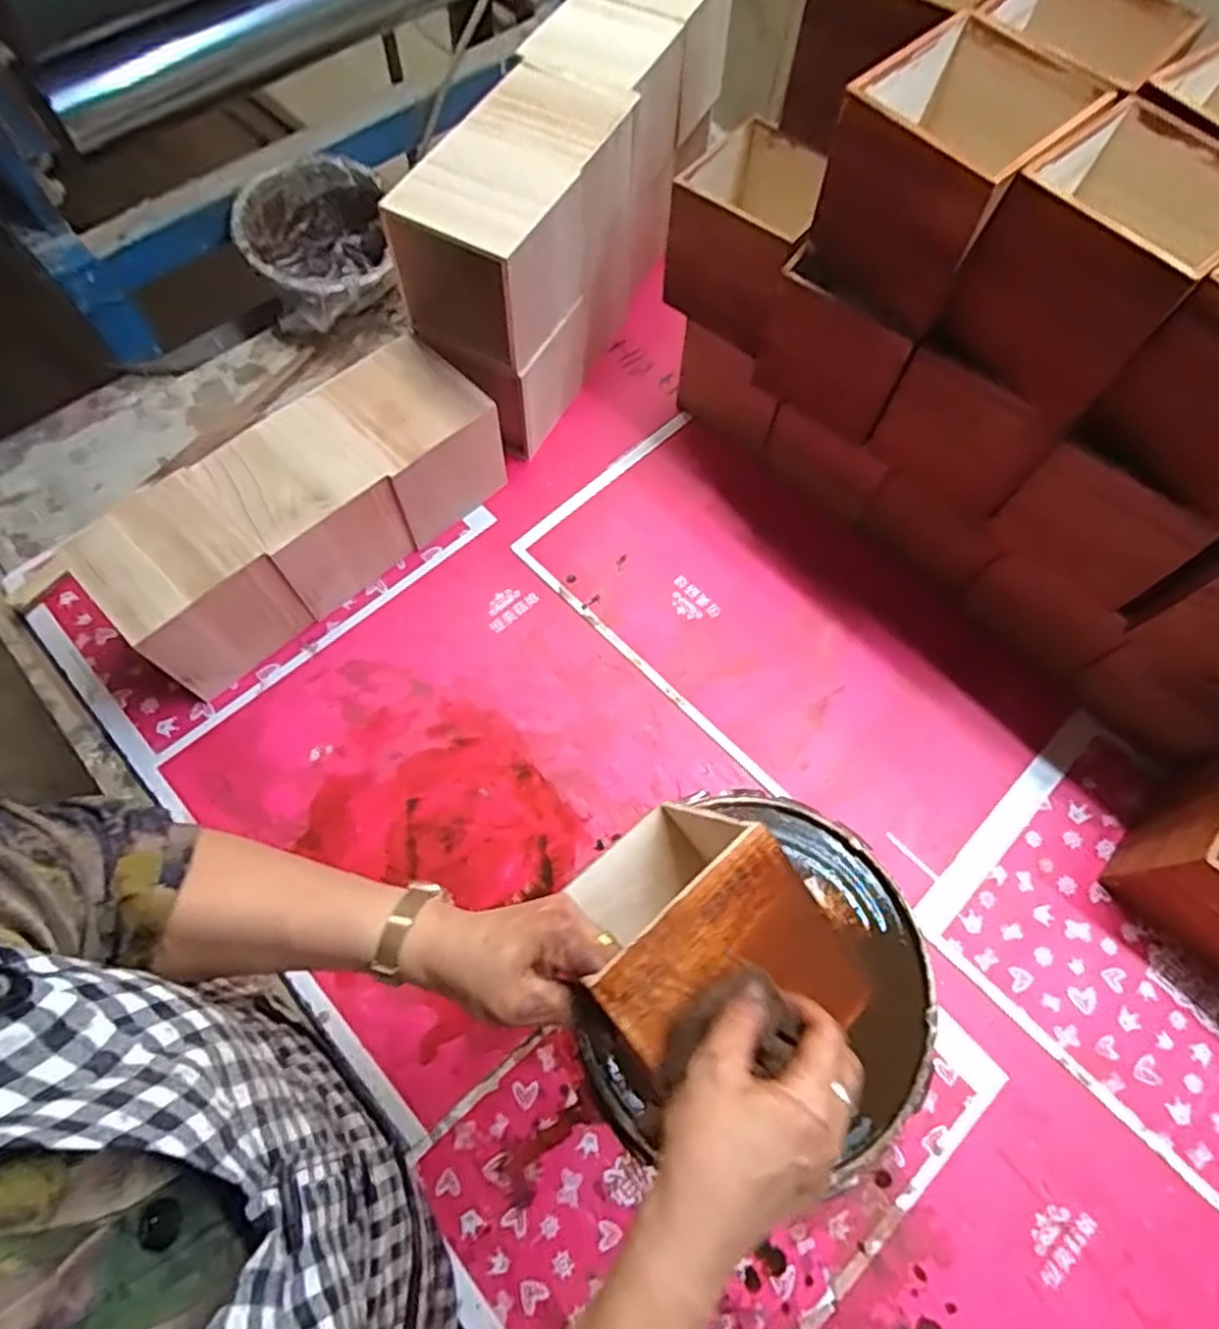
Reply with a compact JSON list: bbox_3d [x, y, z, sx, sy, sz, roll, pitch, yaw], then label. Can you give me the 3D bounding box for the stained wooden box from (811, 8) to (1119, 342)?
[{"bbox_3d":[0.250,-0.363,0.543,0.133,0.127,0.148,40,72,15],"label":"stained wooden box"}]

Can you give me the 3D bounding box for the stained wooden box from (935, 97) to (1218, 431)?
[{"bbox_3d":[0.338,-0.276,0.506,0.123,0.120,0.137,43,72,16],"label":"stained wooden box"}]

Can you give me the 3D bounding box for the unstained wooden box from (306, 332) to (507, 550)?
[{"bbox_3d":[-0.198,-0.226,0.747,0.124,0.144,0.145,-42,73,-17],"label":"unstained wooden box"}]

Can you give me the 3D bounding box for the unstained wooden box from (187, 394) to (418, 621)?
[{"bbox_3d":[-0.281,-0.152,0.699,0.138,0.130,0.121,-41,73,-17],"label":"unstained wooden box"}]

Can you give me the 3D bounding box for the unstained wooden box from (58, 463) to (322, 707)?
[{"bbox_3d":[-0.374,-0.071,0.655,0.122,0.131,0.127,42,72,15],"label":"unstained wooden box"}]

